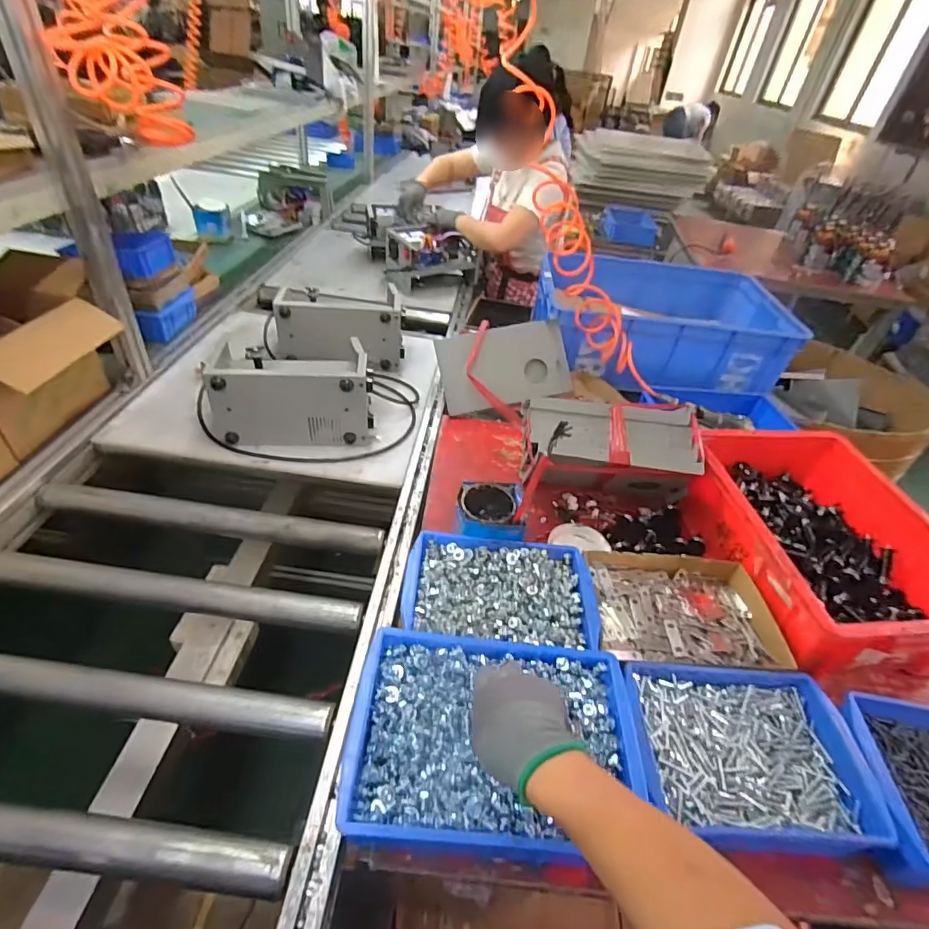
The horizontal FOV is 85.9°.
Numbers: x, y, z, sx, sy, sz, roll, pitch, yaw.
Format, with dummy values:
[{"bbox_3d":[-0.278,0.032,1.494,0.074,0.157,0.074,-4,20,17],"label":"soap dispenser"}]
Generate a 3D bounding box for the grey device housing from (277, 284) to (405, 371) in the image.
[{"bbox_3d":[-0.287,-0.327,1.176,0.279,0.141,0.149,2,42,-7],"label":"grey device housing"}]

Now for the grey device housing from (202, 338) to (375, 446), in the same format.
[{"bbox_3d":[-0.326,-0.141,0.974,0.289,0.154,0.152,0,42,-9],"label":"grey device housing"}]

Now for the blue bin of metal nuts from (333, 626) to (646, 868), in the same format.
[{"bbox_3d":[0.030,0.299,0.547,0.296,0.062,0.204,7,41,-1],"label":"blue bin of metal nuts"}]

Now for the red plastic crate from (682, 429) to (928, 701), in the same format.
[{"bbox_3d":[0.560,0.113,0.814,0.305,0.138,0.426,0,42,-9],"label":"red plastic crate"}]

